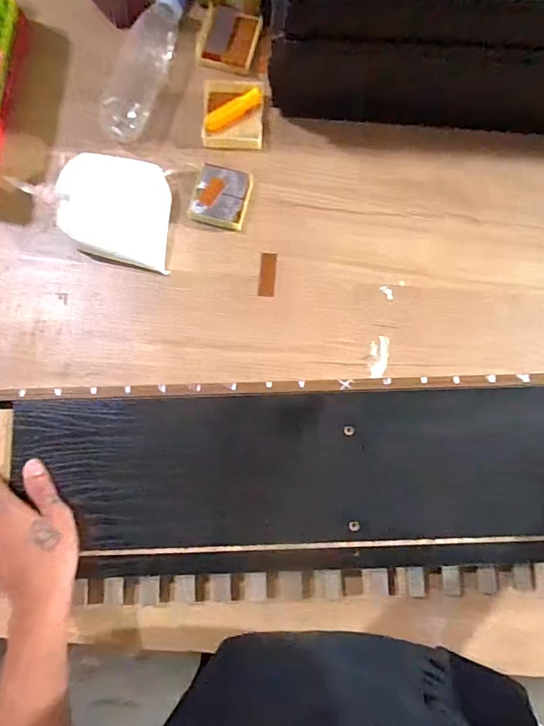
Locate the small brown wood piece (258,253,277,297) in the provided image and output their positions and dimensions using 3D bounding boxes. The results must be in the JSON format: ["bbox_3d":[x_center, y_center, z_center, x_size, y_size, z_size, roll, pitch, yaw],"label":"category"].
[{"bbox_3d":[-0.005,-0.103,0.540,0.018,0.009,0.050,4,81,1],"label":"small brown wood piece"}]

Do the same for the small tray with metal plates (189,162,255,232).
[{"bbox_3d":[-0.059,-0.197,0.541,0.065,0.019,0.071,15,82,3],"label":"small tray with metal plates"}]

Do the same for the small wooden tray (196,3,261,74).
[{"bbox_3d":[-0.053,-0.402,0.572,0.073,0.011,0.085,14,82,3],"label":"small wooden tray"}]

